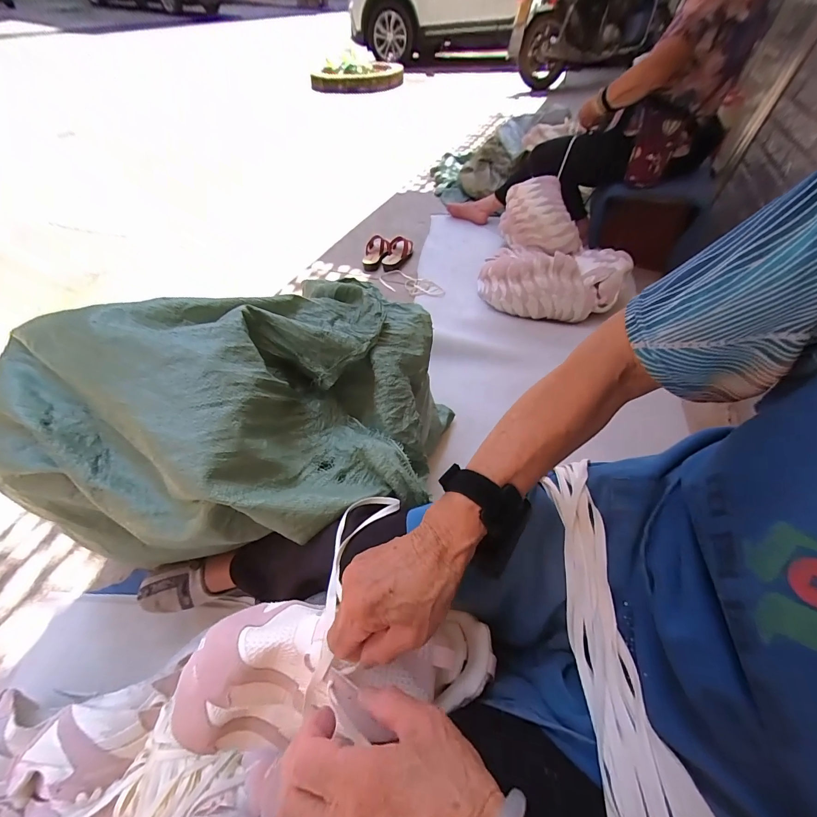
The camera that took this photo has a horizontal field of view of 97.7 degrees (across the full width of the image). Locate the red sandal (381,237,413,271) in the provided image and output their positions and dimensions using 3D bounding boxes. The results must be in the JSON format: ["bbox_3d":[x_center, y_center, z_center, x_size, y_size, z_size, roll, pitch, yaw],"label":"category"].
[{"bbox_3d":[-0.046,-0.628,1.453,0.101,0.057,0.212,10,51,7],"label":"red sandal"}]

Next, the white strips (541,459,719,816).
[{"bbox_3d":[0.164,0.201,0.282,0.070,0.033,0.342,-1,50,-2],"label":"white strips"}]

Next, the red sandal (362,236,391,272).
[{"bbox_3d":[-0.132,-0.632,1.464,0.103,0.054,0.206,1,50,-1],"label":"red sandal"}]

